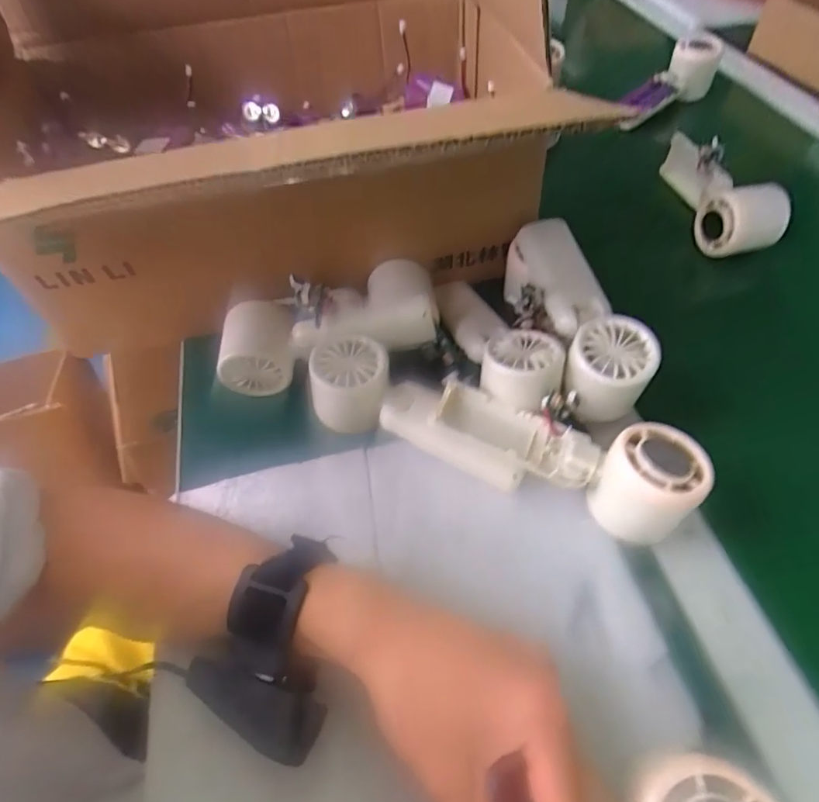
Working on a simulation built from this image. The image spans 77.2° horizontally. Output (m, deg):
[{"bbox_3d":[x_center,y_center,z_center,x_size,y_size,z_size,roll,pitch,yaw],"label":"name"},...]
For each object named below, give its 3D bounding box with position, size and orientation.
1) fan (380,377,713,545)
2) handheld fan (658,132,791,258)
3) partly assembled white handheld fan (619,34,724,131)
[{"bbox_3d":[0.080,0.026,0.334,0.196,0.042,0.062,19,57,18],"label":"fan"},{"bbox_3d":[0.311,-0.213,0.511,0.065,0.061,0.153,-1,54,5],"label":"handheld fan"},{"bbox_3d":[0.323,-0.406,0.658,0.162,0.073,0.047,-31,57,-17],"label":"partly assembled white handheld fan"}]

